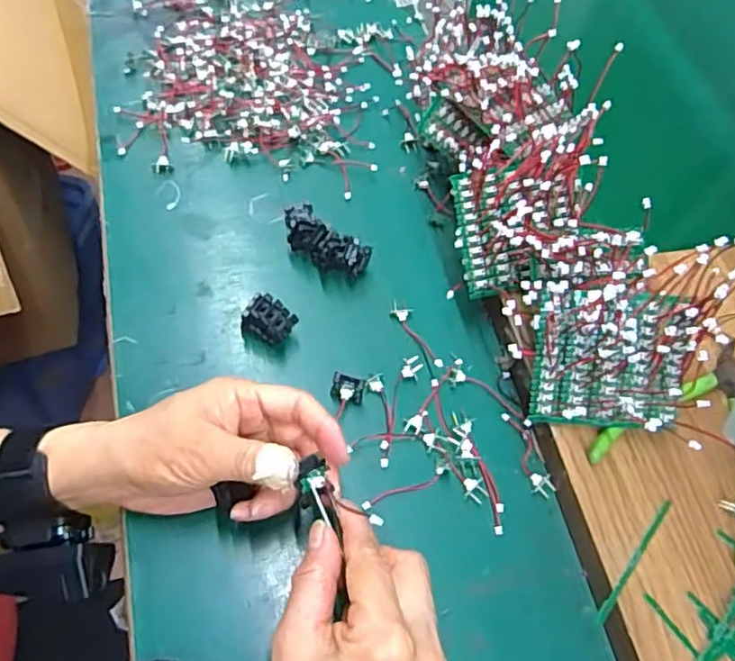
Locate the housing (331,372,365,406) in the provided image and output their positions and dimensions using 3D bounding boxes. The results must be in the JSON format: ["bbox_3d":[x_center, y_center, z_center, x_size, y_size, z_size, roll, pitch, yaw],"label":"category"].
[{"bbox_3d":[-0.013,0.038,0.401,0.020,0.023,0.012,17,59,1],"label":"housing"}]

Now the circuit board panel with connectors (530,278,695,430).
[{"bbox_3d":[0.143,0.017,0.371,0.083,0.013,0.088,5,103,6],"label":"circuit board panel with connectors"}]

